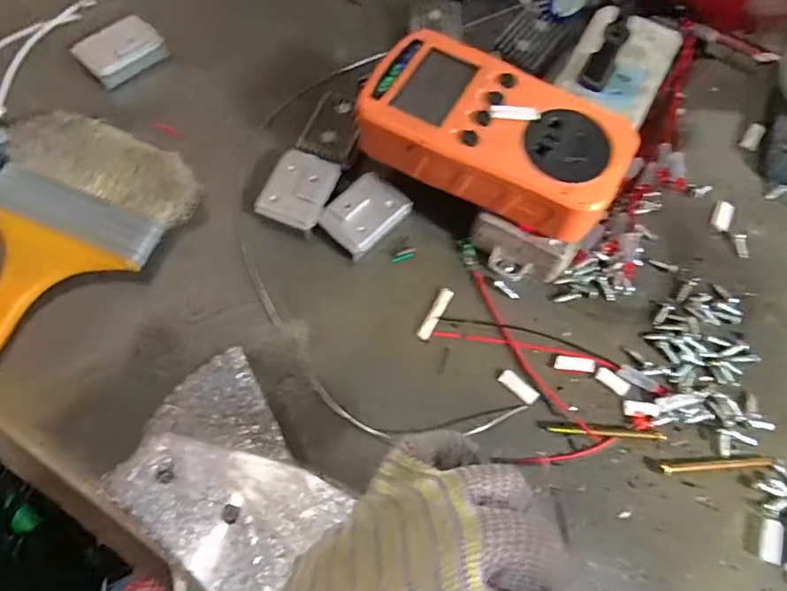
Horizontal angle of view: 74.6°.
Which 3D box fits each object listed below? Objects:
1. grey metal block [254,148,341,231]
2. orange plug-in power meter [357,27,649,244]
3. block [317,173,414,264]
[{"bbox_3d":[-0.054,-0.059,0.294,0.036,0.011,0.045,19,69,4],"label":"grey metal block"},{"bbox_3d":[0.049,-0.081,0.256,0.127,0.029,0.066,30,71,8],"label":"orange plug-in power meter"},{"bbox_3d":[-0.017,-0.045,0.290,0.033,0.015,0.044,42,73,12],"label":"block"}]

